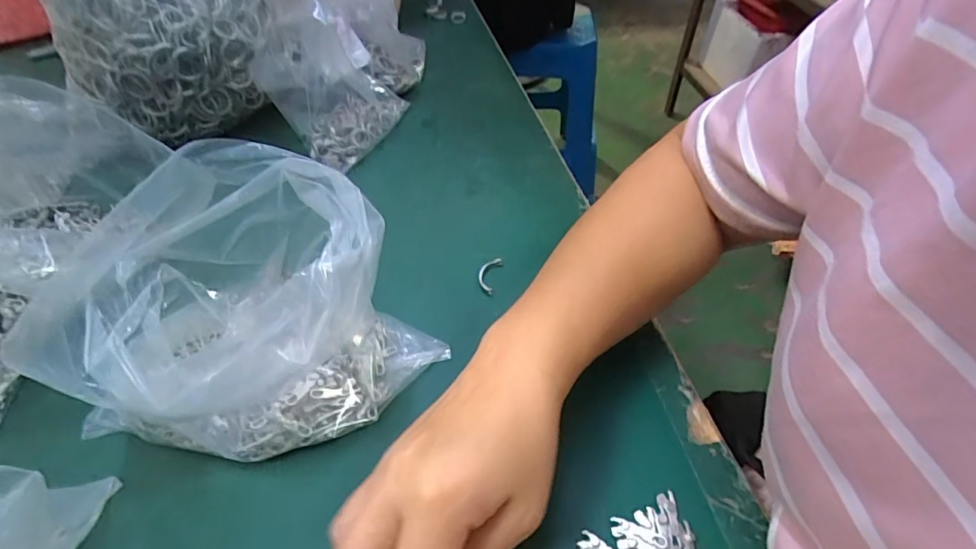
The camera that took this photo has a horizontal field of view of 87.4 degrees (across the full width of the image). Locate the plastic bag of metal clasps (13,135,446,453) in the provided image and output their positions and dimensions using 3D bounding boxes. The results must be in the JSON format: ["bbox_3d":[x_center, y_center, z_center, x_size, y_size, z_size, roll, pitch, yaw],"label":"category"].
[{"bbox_3d":[-0.126,0.020,0.285,0.128,0.132,0.148,32,54,27],"label":"plastic bag of metal clasps"}]

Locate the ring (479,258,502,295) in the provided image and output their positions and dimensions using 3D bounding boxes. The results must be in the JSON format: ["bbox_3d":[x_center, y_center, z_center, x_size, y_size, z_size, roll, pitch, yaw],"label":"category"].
[{"bbox_3d":[0.001,0.000,0.393,0.014,0.007,0.036,10,47,9],"label":"ring"}]

